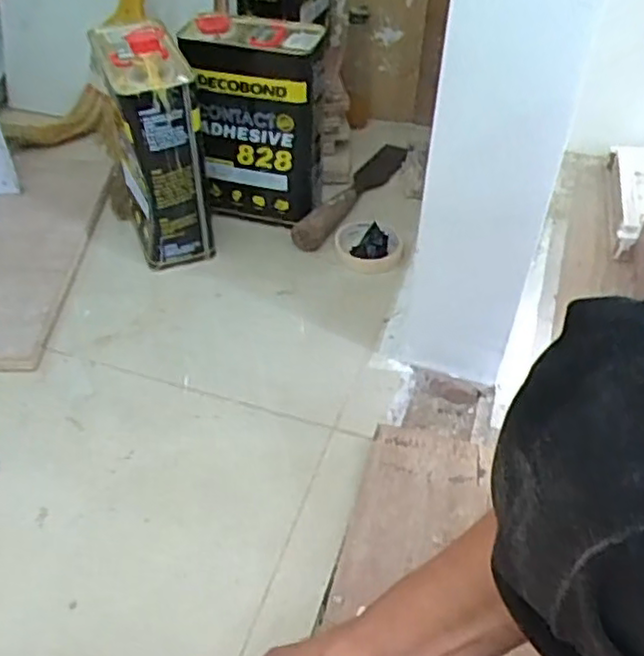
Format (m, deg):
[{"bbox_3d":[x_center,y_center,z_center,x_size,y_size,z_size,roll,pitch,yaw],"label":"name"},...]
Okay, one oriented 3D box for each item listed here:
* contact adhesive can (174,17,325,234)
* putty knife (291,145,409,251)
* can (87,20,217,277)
[{"bbox_3d":[-0.083,-0.262,0.907,0.161,0.247,0.104,9,44,9],"label":"contact adhesive can"},{"bbox_3d":[0.050,-0.209,1.021,0.052,0.039,0.320,23,48,22],"label":"putty knife"},{"bbox_3d":[-0.204,-0.222,0.848,0.091,0.255,0.168,-16,46,-16],"label":"can"}]

